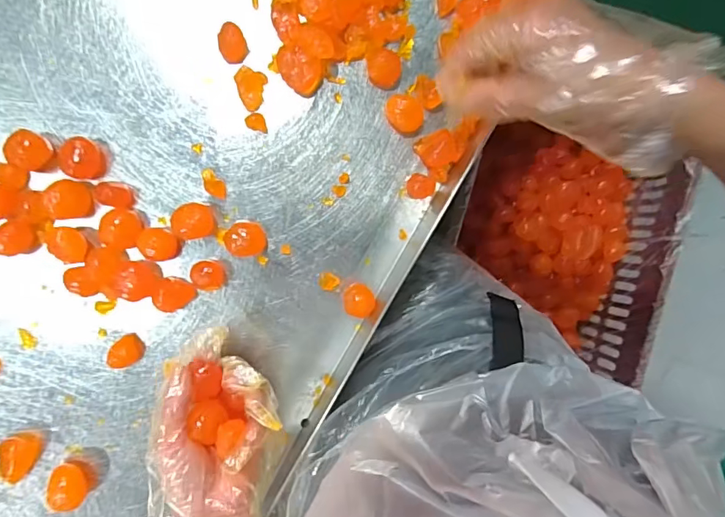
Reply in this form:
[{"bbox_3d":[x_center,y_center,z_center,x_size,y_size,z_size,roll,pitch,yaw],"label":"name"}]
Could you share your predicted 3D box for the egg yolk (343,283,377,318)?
[{"bbox_3d":[-0.002,0.035,0.403,0.029,0.018,0.027,16,91,-10],"label":"egg yolk"}]

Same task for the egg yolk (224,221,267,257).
[{"bbox_3d":[-0.094,-0.015,0.385,0.031,0.013,0.027,-2,94,-9],"label":"egg yolk"}]

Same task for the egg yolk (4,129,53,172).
[{"bbox_3d":[-0.253,-0.082,0.366,0.030,0.023,0.027,20,90,-10],"label":"egg yolk"}]

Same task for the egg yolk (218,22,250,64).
[{"bbox_3d":[-0.103,-0.171,0.381,0.021,0.013,0.027,-20,96,-7],"label":"egg yolk"}]

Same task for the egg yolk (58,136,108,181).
[{"bbox_3d":[-0.216,-0.077,0.372,0.029,0.017,0.030,-1,93,-9],"label":"egg yolk"}]

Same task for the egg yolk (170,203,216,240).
[{"bbox_3d":[-0.134,-0.029,0.379,0.032,0.014,0.027,-6,94,-9],"label":"egg yolk"}]

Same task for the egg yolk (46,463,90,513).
[{"bbox_3d":[-0.235,0.182,0.383,0.028,0.020,0.029,16,91,-10],"label":"egg yolk"}]

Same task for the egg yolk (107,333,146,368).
[{"bbox_3d":[-0.190,0.076,0.386,0.028,0.016,0.021,-43,99,-4],"label":"egg yolk"}]

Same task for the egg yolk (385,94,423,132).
[{"bbox_3d":[0.036,-0.121,0.401,0.030,0.016,0.029,-1,93,-9],"label":"egg yolk"}]

